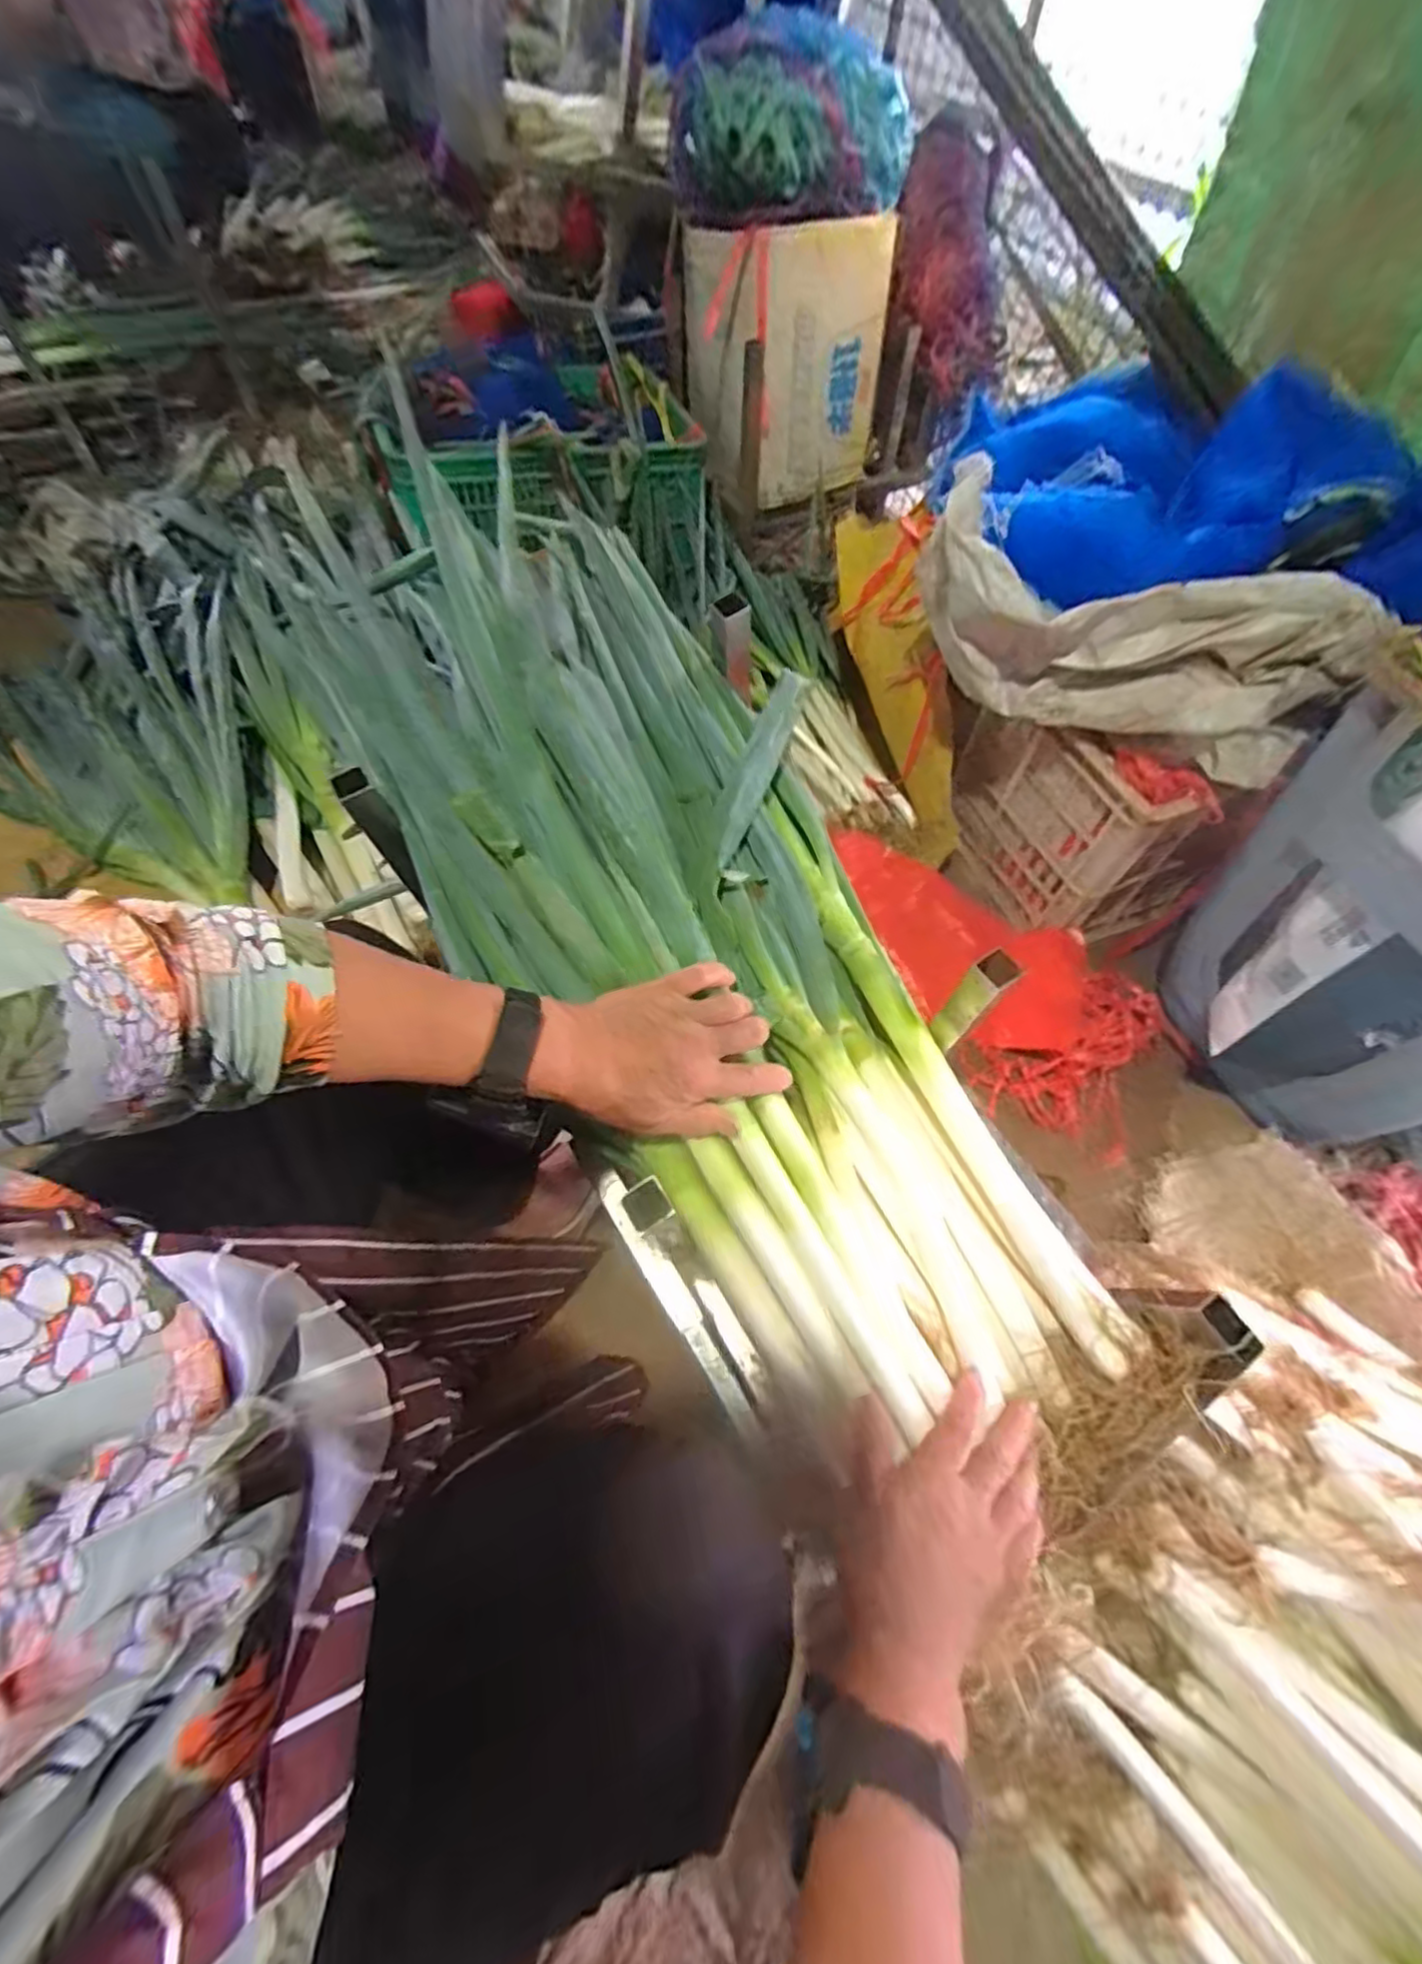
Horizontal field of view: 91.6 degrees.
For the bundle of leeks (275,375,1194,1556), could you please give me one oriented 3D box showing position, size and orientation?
[{"bbox_3d":[0.003,-0.036,0.515,0.275,0.117,0.837,-32,82,-21],"label":"bundle of leeks"}]

